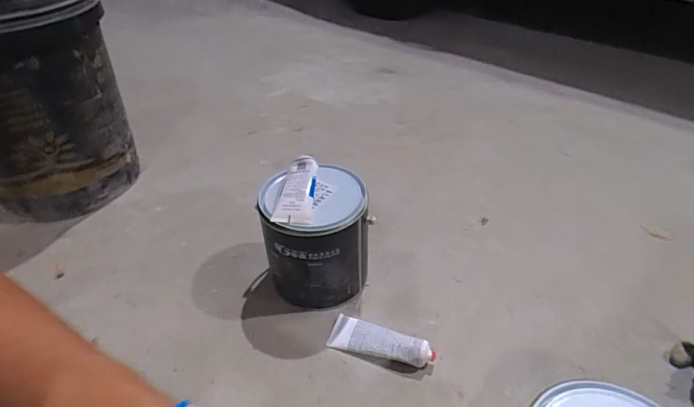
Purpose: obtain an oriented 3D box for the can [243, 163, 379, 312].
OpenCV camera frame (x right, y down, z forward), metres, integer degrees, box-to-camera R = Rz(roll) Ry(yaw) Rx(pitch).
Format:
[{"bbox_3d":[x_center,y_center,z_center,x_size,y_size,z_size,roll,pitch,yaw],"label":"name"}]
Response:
[{"bbox_3d":[-0.050,0.051,0.656,0.156,0.183,0.143,0,38,0],"label":"can"}]

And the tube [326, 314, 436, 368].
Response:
[{"bbox_3d":[0.048,0.190,0.600,0.143,0.033,0.046,12,40,15],"label":"tube"}]

